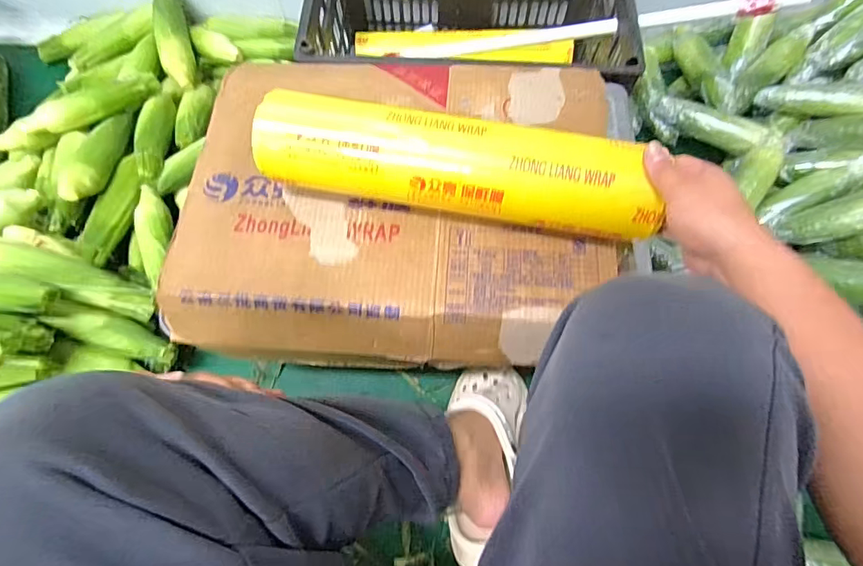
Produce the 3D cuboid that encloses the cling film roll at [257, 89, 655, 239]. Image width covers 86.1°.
[{"bbox_3d":[0.024,-0.121,0.472,0.393,0.068,0.081,10,67,3],"label":"cling film roll"}]

